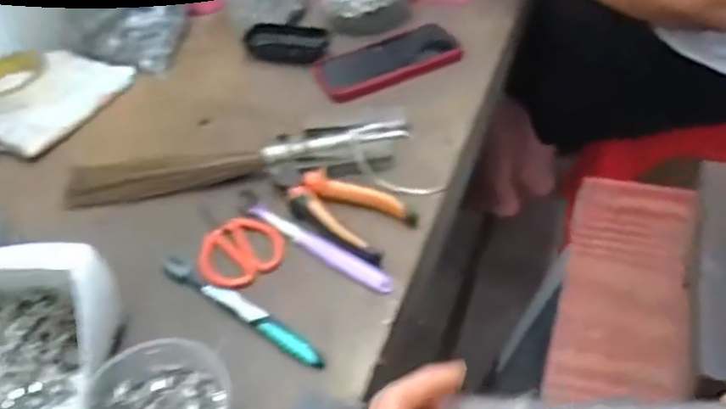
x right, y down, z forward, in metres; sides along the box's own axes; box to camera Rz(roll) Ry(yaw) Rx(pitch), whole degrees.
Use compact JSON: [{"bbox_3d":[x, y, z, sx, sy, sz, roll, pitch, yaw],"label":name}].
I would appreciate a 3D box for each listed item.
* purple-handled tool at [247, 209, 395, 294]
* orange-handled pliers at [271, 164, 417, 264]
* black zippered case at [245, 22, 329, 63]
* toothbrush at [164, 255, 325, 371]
[{"bbox_3d":[-0.041,0.037,0.578,0.160,0.006,0.017,28,55,26],"label":"purple-handled tool"},{"bbox_3d":[-0.030,0.003,0.597,0.144,0.021,0.064,23,52,23],"label":"orange-handled pliers"},{"bbox_3d":[-0.092,-0.200,0.813,0.097,0.027,0.054,4,47,7],"label":"black zippered case"},{"bbox_3d":[-0.102,0.082,0.536,0.178,0.010,0.019,28,55,26],"label":"toothbrush"}]

